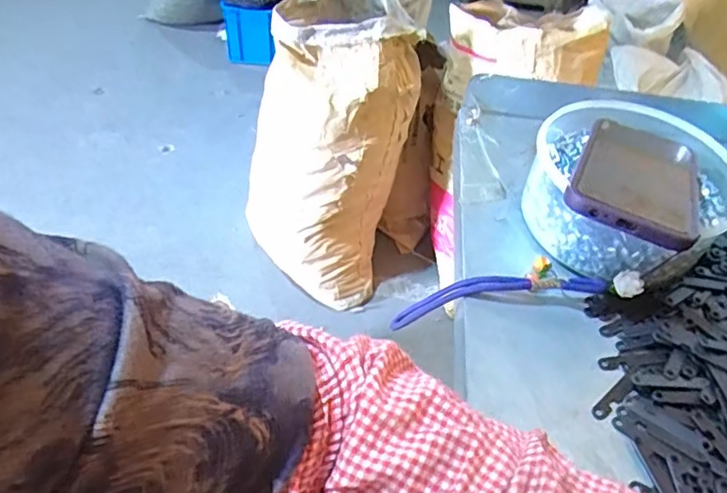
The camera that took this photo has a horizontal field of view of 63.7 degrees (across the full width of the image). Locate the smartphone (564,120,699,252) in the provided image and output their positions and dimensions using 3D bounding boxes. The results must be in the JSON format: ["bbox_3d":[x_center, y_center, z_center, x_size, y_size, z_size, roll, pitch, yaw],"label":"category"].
[{"bbox_3d":[0.195,-0.053,0.418,0.080,0.012,0.160,23,37,15],"label":"smartphone"}]

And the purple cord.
[{"bbox_3d":[0.094,0.034,0.419,0.151,0.028,0.017,-10,48,7],"label":"purple cord"}]

